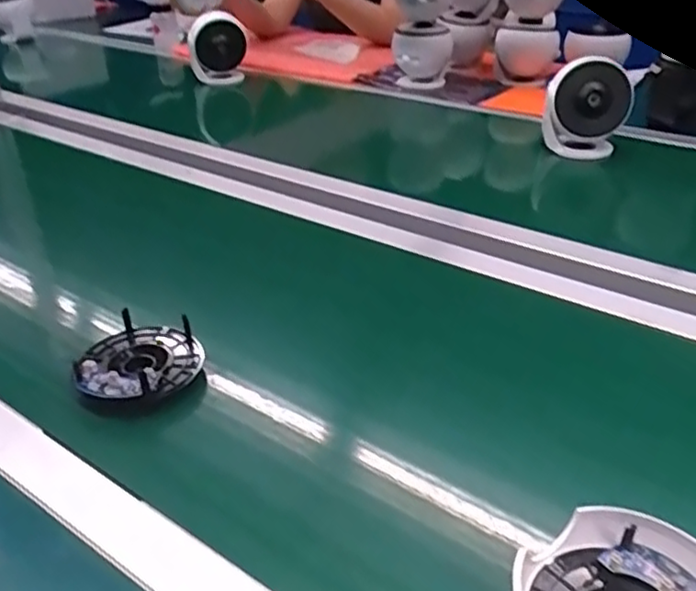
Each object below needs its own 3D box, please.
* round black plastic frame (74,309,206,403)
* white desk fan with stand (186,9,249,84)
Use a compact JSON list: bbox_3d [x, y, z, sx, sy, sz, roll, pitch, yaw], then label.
[{"bbox_3d":[-0.168,0.050,0.547,0.092,0.028,0.091,1,32,-1],"label":"round black plastic frame"},{"bbox_3d":[-0.247,-0.464,1.273,0.110,0.132,0.102,-6,33,-11],"label":"white desk fan with stand"}]

